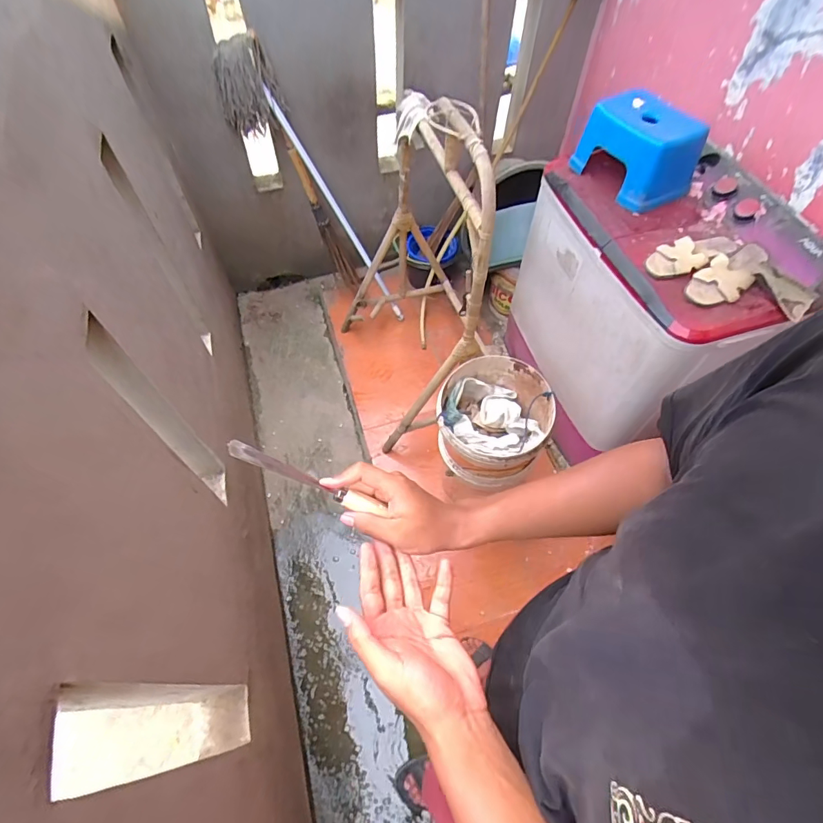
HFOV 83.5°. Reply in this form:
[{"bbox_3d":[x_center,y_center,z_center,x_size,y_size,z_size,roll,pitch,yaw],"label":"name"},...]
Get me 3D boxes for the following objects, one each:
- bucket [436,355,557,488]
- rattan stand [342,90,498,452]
[{"bbox_3d":[0.229,0.030,1.329,0.295,0.243,0.303,0,58,-1],"label":"bucket"},{"bbox_3d":[0.001,-0.479,1.499,0.451,0.988,0.779,-8,59,-6],"label":"rattan stand"}]

